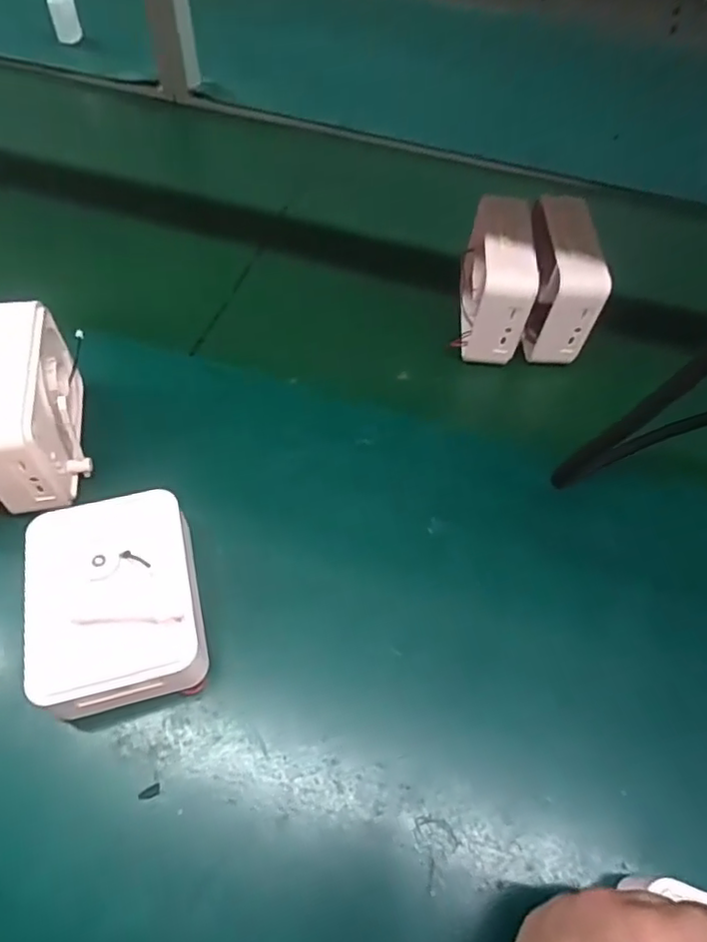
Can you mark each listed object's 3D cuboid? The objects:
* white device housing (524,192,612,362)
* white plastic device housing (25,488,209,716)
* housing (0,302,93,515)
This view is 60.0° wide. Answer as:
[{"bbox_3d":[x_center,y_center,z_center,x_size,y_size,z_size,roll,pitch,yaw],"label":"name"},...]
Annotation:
[{"bbox_3d":[0.179,-0.170,0.547,0.048,0.095,0.113,-1,57,-4],"label":"white device housing"},{"bbox_3d":[-0.150,0.083,0.397,0.105,0.050,0.136,-12,59,-11],"label":"white plastic device housing"},{"bbox_3d":[-0.229,-0.041,0.441,0.052,0.104,0.119,-7,58,-8],"label":"housing"}]

